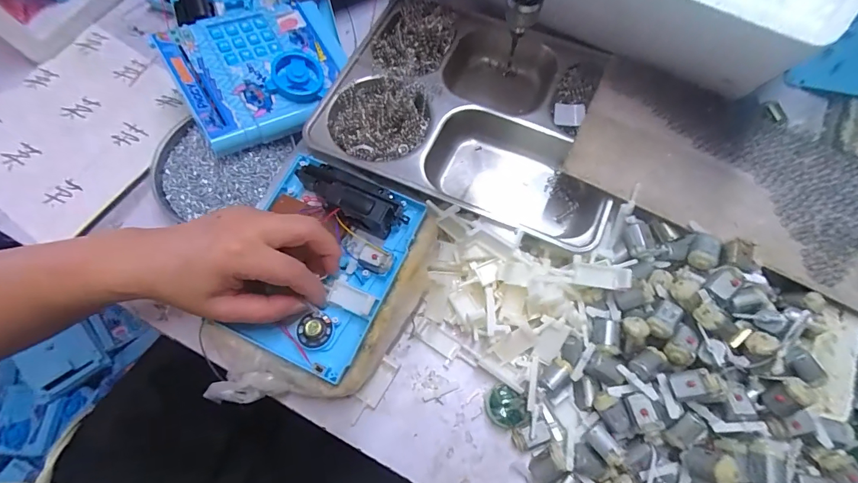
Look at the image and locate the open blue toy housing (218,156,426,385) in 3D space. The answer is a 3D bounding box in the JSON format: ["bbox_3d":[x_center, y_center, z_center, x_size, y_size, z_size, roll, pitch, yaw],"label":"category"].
[{"bbox_3d":[-0.092,0.014,0.336,0.133,0.035,0.161,22,73,8],"label":"open blue toy housing"}]

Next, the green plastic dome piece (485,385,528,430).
[{"bbox_3d":[0.062,0.133,0.328,0.030,0.018,0.033,0,71,1],"label":"green plastic dome piece"}]

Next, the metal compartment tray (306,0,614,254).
[{"bbox_3d":[0.045,-0.128,0.404,0.271,0.054,0.215,22,71,3],"label":"metal compartment tray"}]

